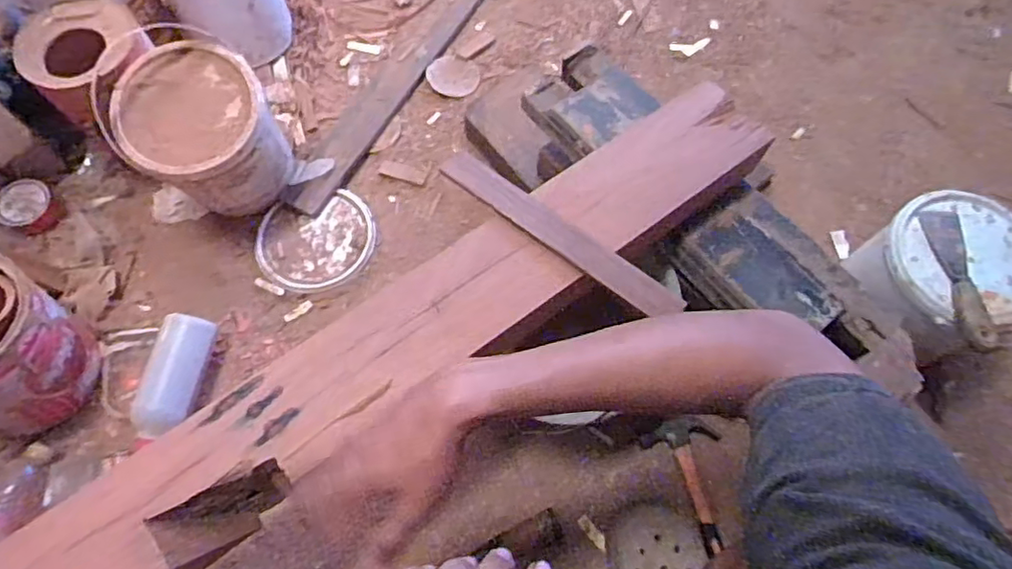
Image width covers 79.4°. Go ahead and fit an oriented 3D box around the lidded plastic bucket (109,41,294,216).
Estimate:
[{"bbox_3d":[-0.409,-0.197,0.863,0.177,0.202,0.180,0,67,-1],"label":"lidded plastic bucket"}]

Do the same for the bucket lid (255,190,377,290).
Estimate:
[{"bbox_3d":[-0.288,-0.064,0.928,0.173,0.018,0.148,-14,68,-7],"label":"bucket lid"}]

